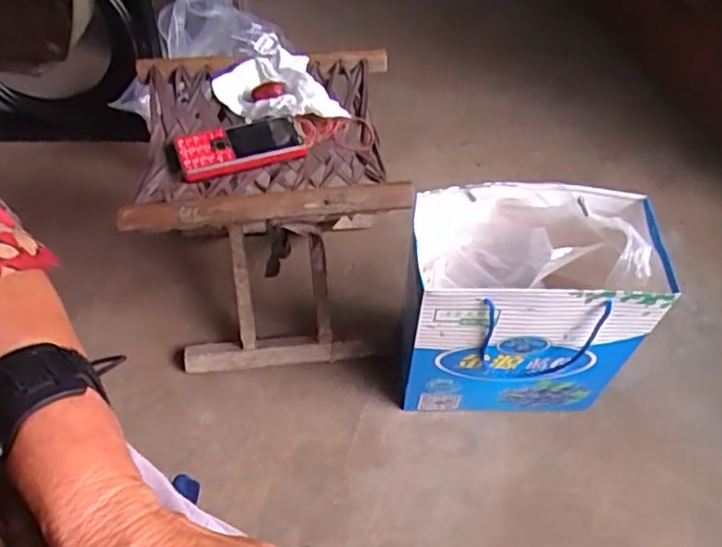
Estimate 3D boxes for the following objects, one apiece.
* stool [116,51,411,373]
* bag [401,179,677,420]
[{"bbox_3d":[-0.103,-0.062,0.804,0.285,0.326,0.238,-8,55,-3],"label":"stool"},{"bbox_3d":[0.176,0.041,0.747,0.234,0.298,0.134,2,55,0],"label":"bag"}]

